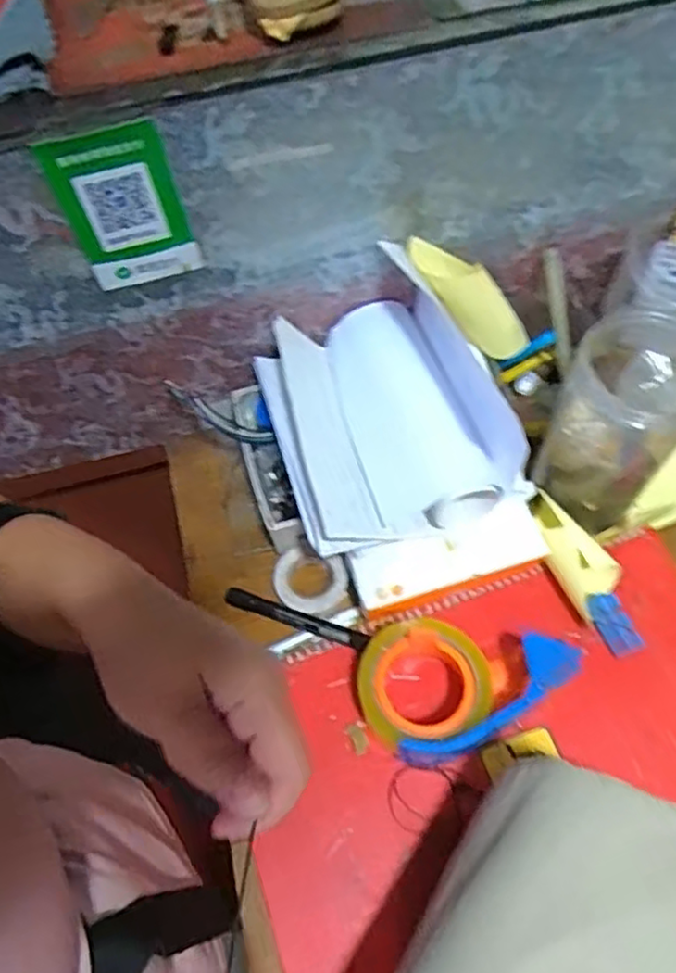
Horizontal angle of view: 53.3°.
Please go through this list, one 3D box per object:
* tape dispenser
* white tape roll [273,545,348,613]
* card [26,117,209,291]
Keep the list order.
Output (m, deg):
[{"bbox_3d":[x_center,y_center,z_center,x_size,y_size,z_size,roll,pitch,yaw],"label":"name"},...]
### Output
[{"bbox_3d":[0.095,0.145,0.524,0.153,0.056,0.098,-22,61,-9],"label":"tape dispenser"},{"bbox_3d":[-0.025,0.083,0.605,0.062,0.018,0.060,-2,59,3],"label":"white tape roll"},{"bbox_3d":[-0.154,-0.197,0.488,0.081,0.118,0.005,-15,53,-1],"label":"card"}]

